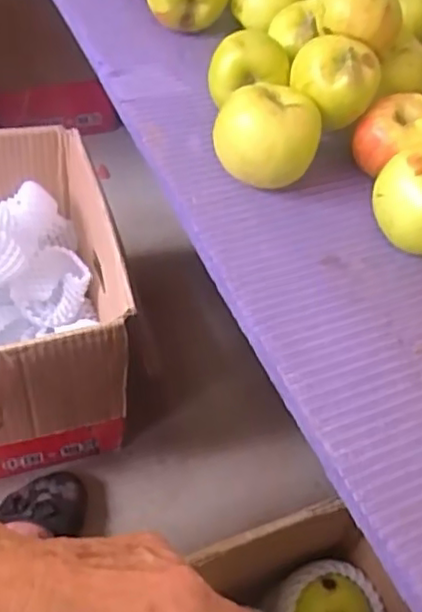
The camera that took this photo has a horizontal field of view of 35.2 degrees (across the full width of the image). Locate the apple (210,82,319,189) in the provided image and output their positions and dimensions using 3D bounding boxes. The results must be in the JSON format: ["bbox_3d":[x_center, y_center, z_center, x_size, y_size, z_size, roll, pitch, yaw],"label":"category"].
[{"bbox_3d":[0.035,-0.108,0.419,0.062,0.054,0.059,7,52,-4],"label":"apple"}]

